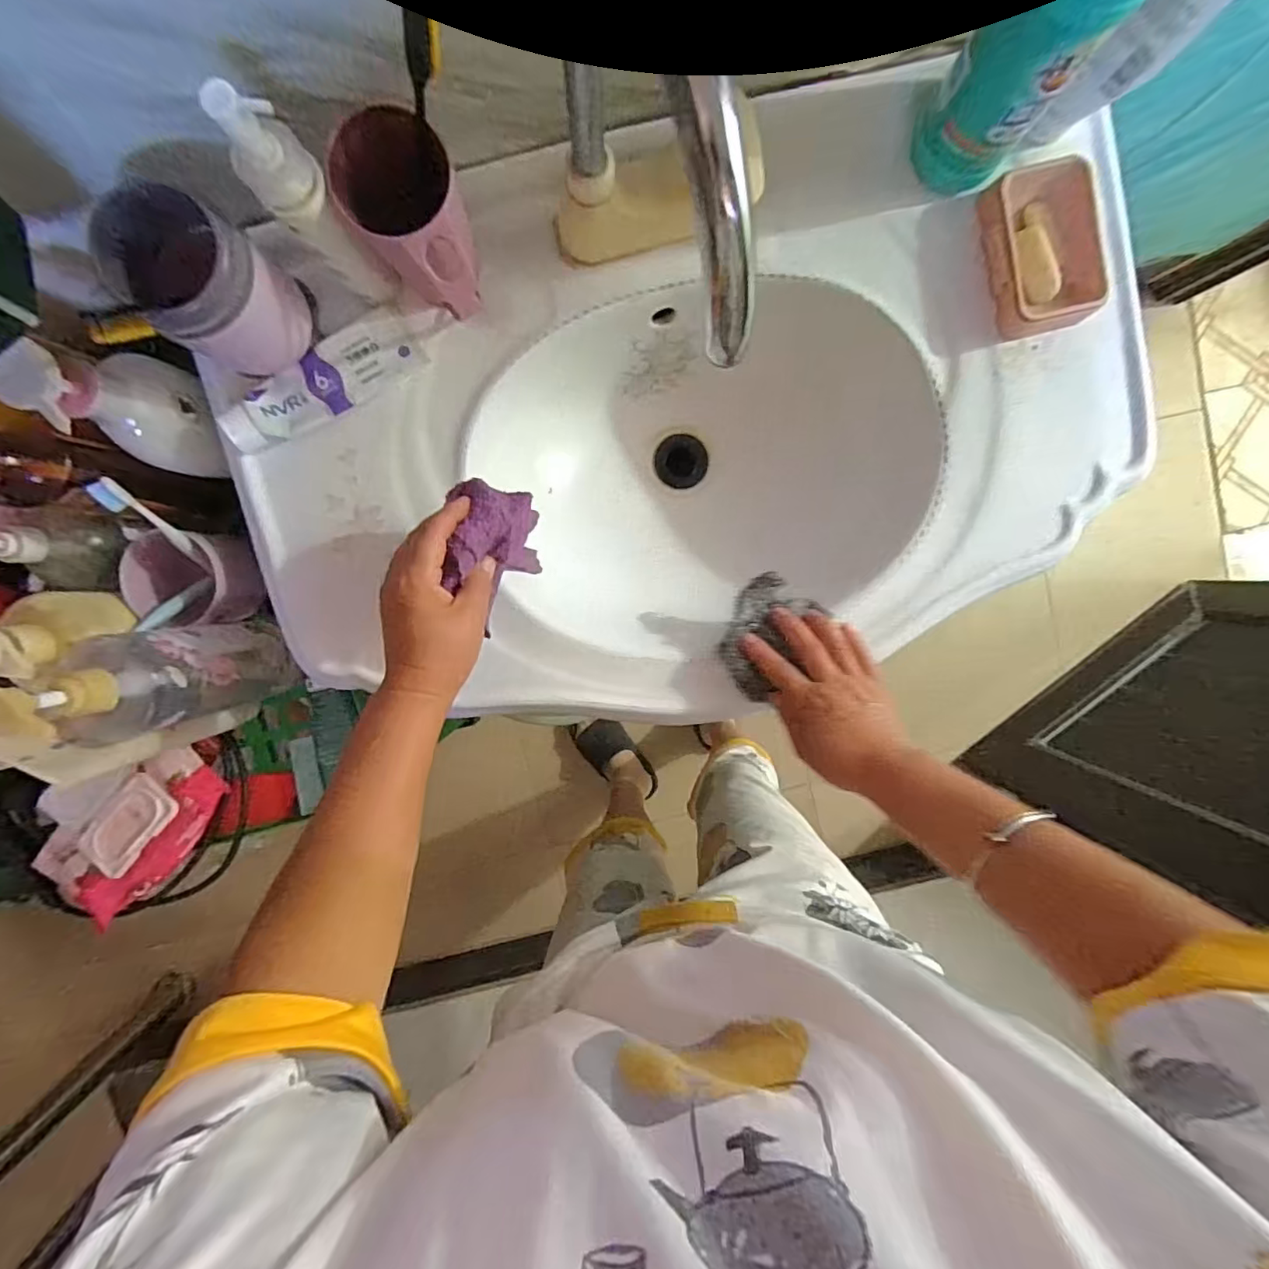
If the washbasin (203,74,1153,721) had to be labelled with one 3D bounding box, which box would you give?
[{"bbox_3d":[0.045,-0.174,0.553,0.761,0.175,0.455,-13,96,0],"label":"washbasin"}]

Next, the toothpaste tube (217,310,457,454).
[{"bbox_3d":[-0.241,-0.214,0.456,0.194,0.032,0.051,-30,96,2],"label":"toothpaste tube"}]

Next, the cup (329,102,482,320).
[{"bbox_3d":[-0.145,-0.281,0.405,0.073,0.113,0.104,-40,95,3],"label":"cup"}]

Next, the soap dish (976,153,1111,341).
[{"bbox_3d":[0.330,-0.307,0.452,0.083,0.027,0.116,-15,96,1],"label":"soap dish"}]

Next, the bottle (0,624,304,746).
[{"bbox_3d":[-0.379,0.038,0.438,0.096,0.204,0.081,-6,96,0],"label":"bottle"}]

